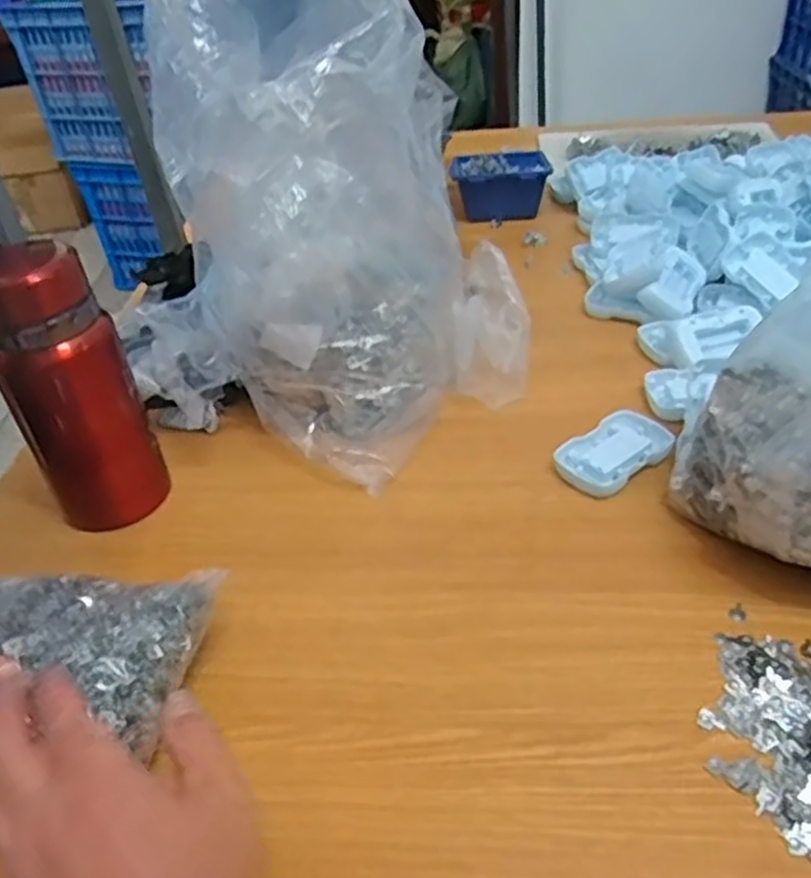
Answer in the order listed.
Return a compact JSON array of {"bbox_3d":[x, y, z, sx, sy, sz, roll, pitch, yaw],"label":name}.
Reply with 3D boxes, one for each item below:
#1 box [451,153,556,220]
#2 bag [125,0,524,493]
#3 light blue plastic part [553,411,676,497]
[{"bbox_3d":[0.120,-0.322,0.962,0.121,0.055,0.136,-4,37,2],"label":"box"},{"bbox_3d":[-0.055,-0.206,0.612,0.287,0.349,0.326,5,39,14],"label":"bag"},{"bbox_3d":[0.158,0.011,0.579,0.086,0.018,0.054,-26,42,-24],"label":"light blue plastic part"}]

